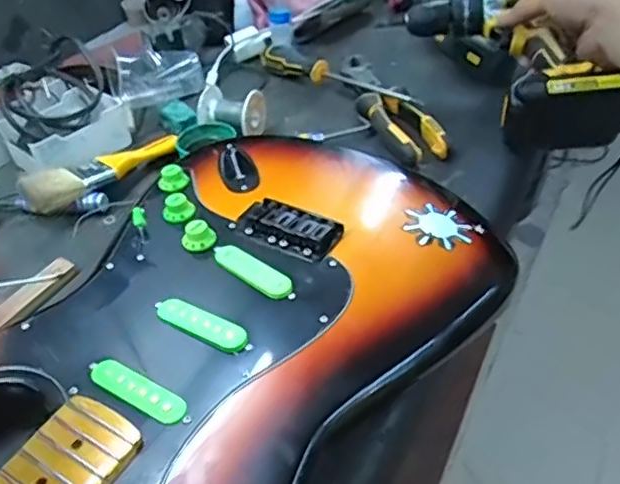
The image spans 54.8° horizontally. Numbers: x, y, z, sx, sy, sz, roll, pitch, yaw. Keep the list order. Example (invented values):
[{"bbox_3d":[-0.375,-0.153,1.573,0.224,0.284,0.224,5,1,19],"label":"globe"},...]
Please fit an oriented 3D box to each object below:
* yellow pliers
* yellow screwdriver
[{"bbox_3d":[0.081,-0.151,0.655,0.054,0.026,0.214,-14,43,-9],"label":"yellow pliers"},{"bbox_3d":[0.030,-0.197,0.709,0.248,0.026,0.032,29,52,32],"label":"yellow screwdriver"}]

